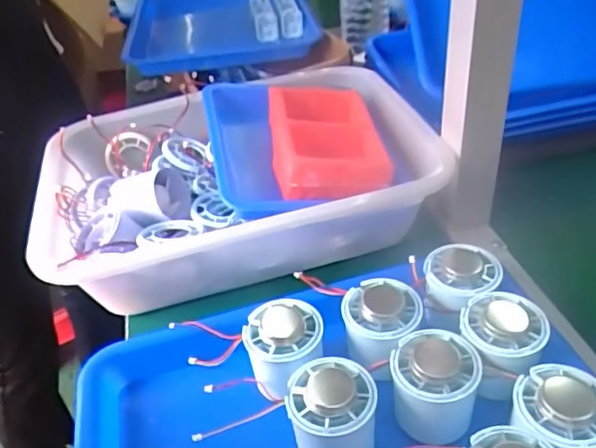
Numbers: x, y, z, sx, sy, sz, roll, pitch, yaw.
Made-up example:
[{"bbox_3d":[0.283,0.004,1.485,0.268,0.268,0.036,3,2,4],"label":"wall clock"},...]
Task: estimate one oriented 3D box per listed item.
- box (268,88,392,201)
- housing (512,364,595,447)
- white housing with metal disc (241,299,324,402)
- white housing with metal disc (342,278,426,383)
[{"bbox_3d":[0.026,-0.081,0.543,0.104,0.047,0.158,-8,38,0],"label":"box"},{"bbox_3d":[0.155,0.119,0.335,0.055,0.045,0.056,22,47,32],"label":"housing"},{"bbox_3d":[-0.009,0.087,0.401,0.054,0.034,0.058,-11,38,-5],"label":"white housing with metal disc"},{"bbox_3d":[0.059,0.068,0.406,0.052,0.035,0.060,26,49,35],"label":"white housing with metal disc"}]

